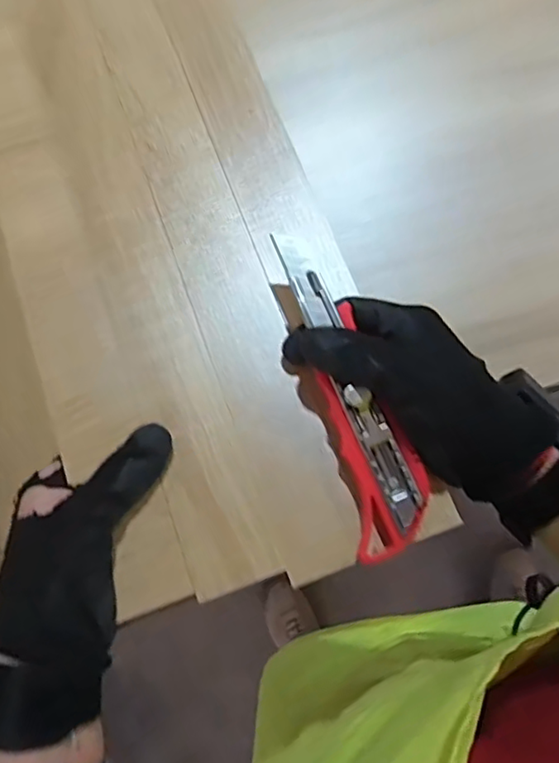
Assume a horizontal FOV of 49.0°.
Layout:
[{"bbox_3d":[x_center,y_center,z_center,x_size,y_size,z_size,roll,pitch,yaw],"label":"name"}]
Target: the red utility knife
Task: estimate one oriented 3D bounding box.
[{"bbox_3d":[0.036,0.002,0.337,0.042,0.025,0.183,-20,79,-3],"label":"red utility knife"}]

